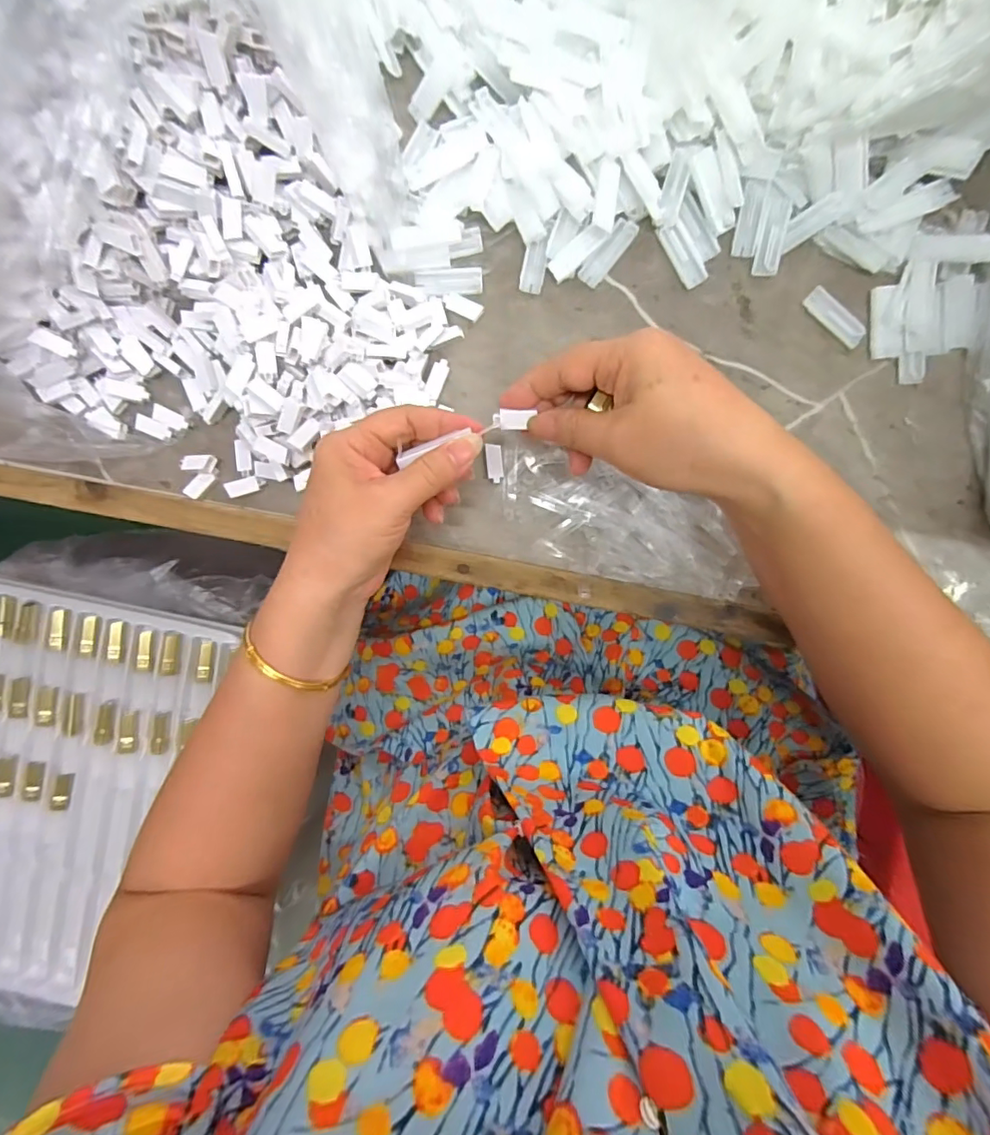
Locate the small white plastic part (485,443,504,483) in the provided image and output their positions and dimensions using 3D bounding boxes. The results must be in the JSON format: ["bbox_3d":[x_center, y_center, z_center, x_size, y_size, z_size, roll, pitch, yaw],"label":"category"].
[{"bbox_3d":[0.000,-0.066,0.336,0.010,0.004,0.024,-6,95,3],"label":"small white plastic part"}]

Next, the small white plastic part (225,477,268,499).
[{"bbox_3d":[-0.162,-0.052,0.345,0.024,0.005,0.010,-16,94,4],"label":"small white plastic part"}]

